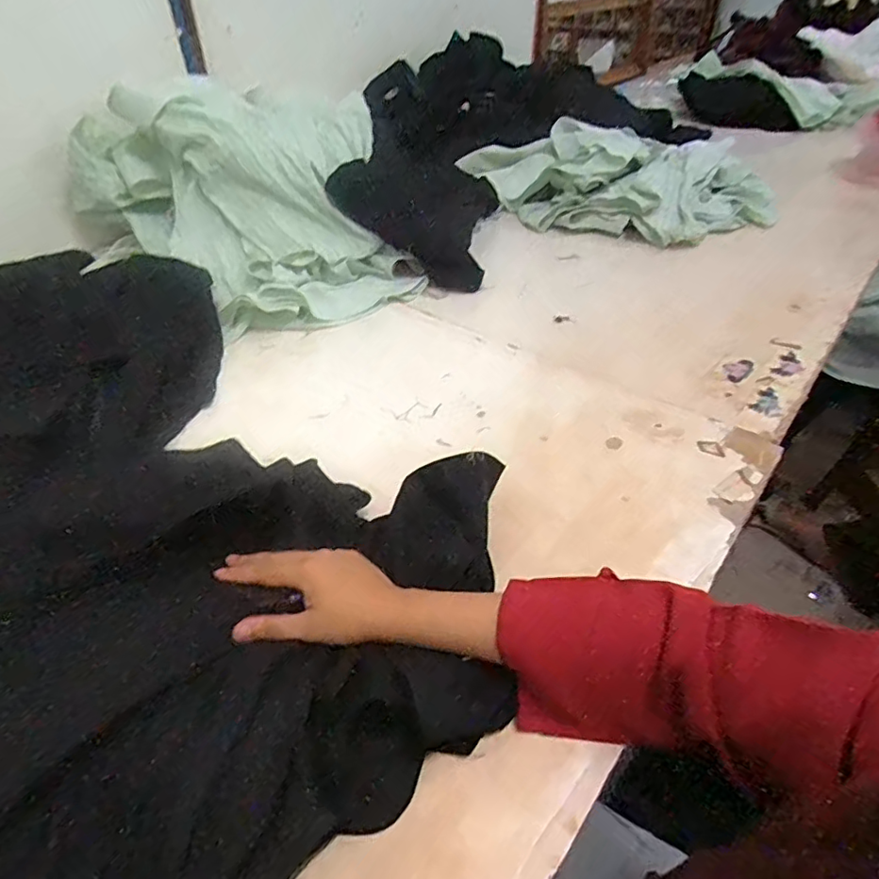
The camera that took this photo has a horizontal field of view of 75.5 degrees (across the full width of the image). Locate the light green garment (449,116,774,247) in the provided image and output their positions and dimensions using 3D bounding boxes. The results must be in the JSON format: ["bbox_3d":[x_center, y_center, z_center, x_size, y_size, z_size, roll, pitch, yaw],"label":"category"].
[{"bbox_3d":[0.374,-0.571,1.234,0.667,0.139,0.348,13,42,15],"label":"light green garment"}]

